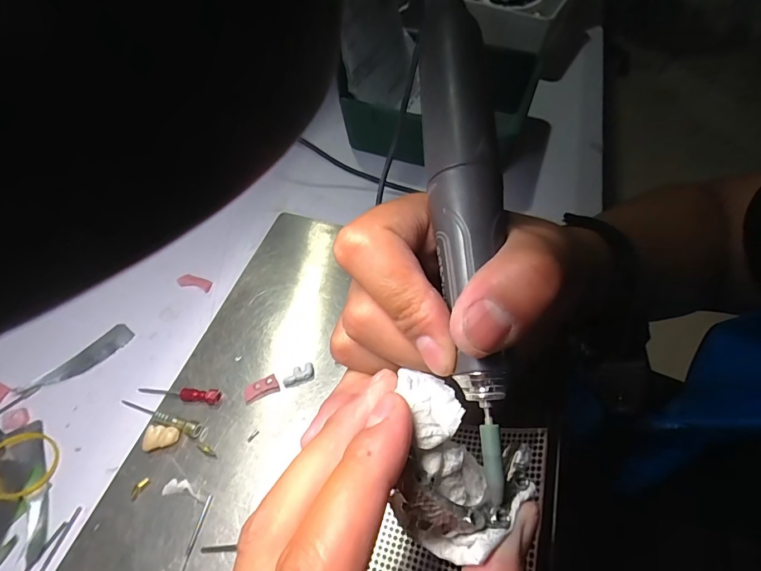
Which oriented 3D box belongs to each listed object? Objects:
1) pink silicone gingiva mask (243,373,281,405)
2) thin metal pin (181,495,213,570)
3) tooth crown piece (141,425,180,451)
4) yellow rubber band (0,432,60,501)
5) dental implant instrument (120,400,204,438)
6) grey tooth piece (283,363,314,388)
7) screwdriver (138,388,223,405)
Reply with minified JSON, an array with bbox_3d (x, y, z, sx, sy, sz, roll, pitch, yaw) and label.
[{"bbox_3d":[-0.084,0.072,0.280,0.024,0.004,0.013,-22,58,-13],"label":"pink silicone gingiva mask"},{"bbox_3d":[-0.109,0.146,0.233,0.004,0.004,0.043,9,56,8],"label":"thin metal pin"},{"bbox_3d":[-0.142,0.099,0.260,0.020,0.011,0.014,1,55,2],"label":"tooth crown piece"},{"bbox_3d":[-0.227,0.112,0.252,0.040,0.004,0.040,17,45,-17],"label":"yellow rubber band"},{"bbox_3d":[-0.149,0.087,0.271,0.062,0.007,0.009,16,57,12],"label":"dental implant instrument"},{"bbox_3d":[-0.058,0.064,0.284,0.023,0.004,0.013,-15,56,-9],"label":"grey tooth piece"},{"bbox_3d":[-0.140,0.074,0.279,0.059,0.006,0.010,6,56,6],"label":"screwdriver"}]

